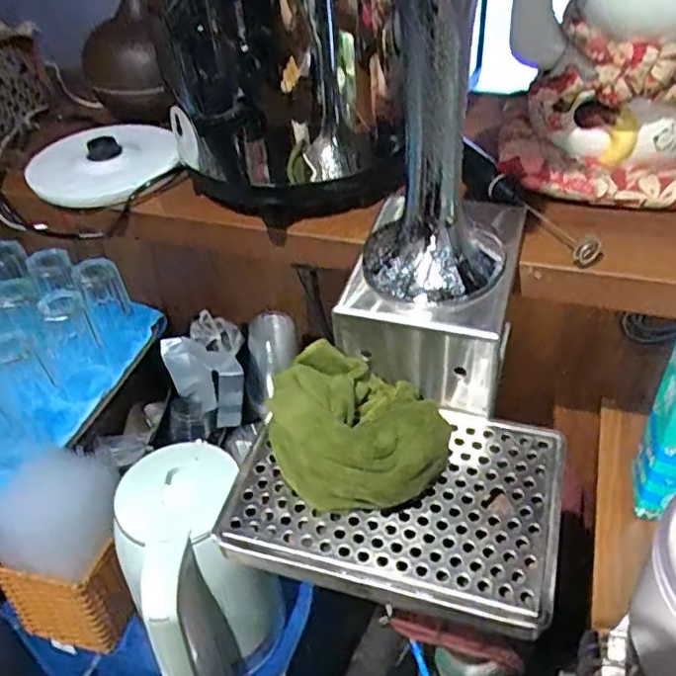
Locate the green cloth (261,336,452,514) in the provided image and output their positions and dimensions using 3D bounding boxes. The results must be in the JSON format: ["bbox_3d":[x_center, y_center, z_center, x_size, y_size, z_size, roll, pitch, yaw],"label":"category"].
[{"bbox_3d":[0.015,0.064,0.497,0.132,0.057,0.127,-3,40,3],"label":"green cloth"}]

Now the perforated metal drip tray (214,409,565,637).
[{"bbox_3d":[0.044,0.117,0.493,0.232,0.027,0.155,8,41,15],"label":"perforated metal drip tray"}]

